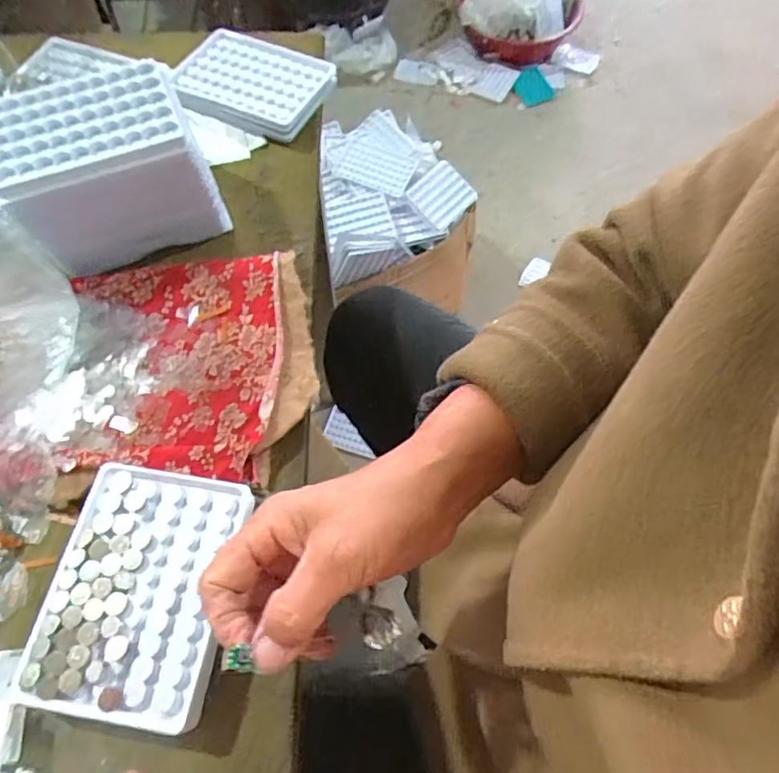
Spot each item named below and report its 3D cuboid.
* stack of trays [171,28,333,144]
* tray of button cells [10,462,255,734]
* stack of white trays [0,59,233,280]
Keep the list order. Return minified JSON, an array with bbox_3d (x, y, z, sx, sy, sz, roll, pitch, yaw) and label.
[{"bbox_3d":[-0.127,-0.278,0.518,0.132,0.016,0.094,18,64,7],"label":"stack of trays"},{"bbox_3d":[-0.139,0.111,0.318,0.094,0.016,0.128,8,63,2],"label":"tray of button cells"},{"bbox_3d":[-0.203,-0.158,0.411,0.132,0.084,0.088,-22,66,-12],"label":"stack of white trays"}]

